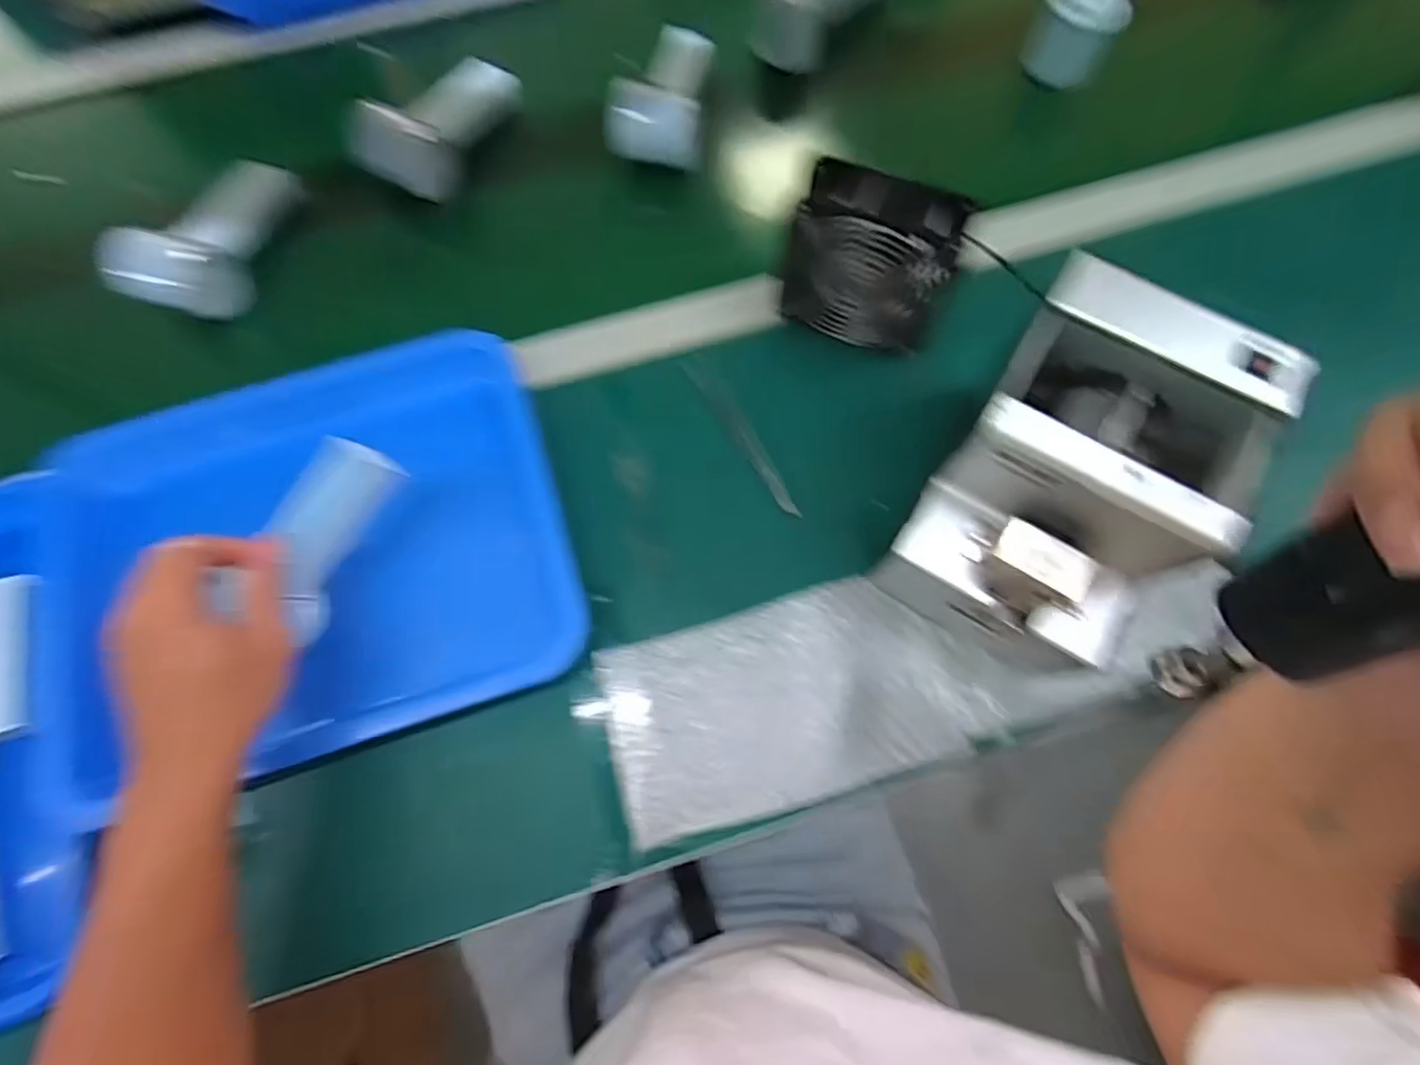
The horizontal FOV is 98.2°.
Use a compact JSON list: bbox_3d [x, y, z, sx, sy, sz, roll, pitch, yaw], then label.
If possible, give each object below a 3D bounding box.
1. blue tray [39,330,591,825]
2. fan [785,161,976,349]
[{"bbox_3d":[-0.266,0.001,0.407,0.322,0.041,0.243,-19,73,-7],"label":"blue tray"},{"bbox_3d":[0.109,-0.188,0.430,0.113,0.109,0.052,16,72,5],"label":"fan"}]

